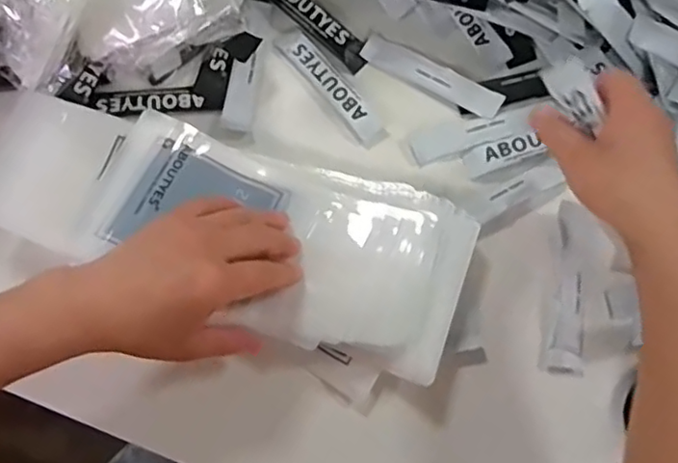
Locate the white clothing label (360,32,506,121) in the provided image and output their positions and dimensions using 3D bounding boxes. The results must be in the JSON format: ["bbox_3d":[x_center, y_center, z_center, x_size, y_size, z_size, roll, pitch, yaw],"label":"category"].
[{"bbox_3d":[0.075,-0.126,0.492,0.119,0.005,0.027,28,76,8],"label":"white clothing label"}]

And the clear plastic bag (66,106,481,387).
[{"bbox_3d":[-0.040,0.002,0.438,0.262,0.042,0.138,24,75,5],"label":"clear plastic bag"}]

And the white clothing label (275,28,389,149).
[{"bbox_3d":[-0.007,-0.116,0.487,0.024,0.011,0.118,-37,77,-10],"label":"white clothing label"}]

